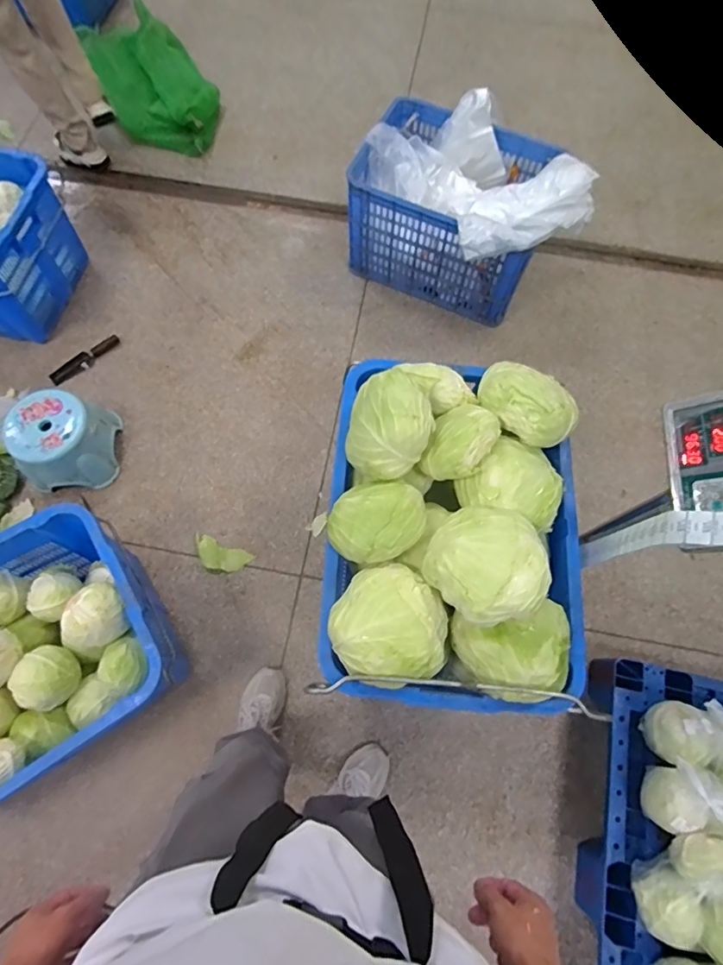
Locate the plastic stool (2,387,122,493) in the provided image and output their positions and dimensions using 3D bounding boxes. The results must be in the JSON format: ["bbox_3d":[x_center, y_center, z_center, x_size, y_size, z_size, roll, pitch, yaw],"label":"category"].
[{"bbox_3d":[-0.865,-0.126,1.454,0.249,0.181,0.255,-2,70,-2],"label":"plastic stool"}]

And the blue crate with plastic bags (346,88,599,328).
[{"bbox_3d":[0.336,-0.869,1.629,0.688,0.416,0.484,31,72,9],"label":"blue crate with plastic bags"}]

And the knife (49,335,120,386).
[{"bbox_3d":[-0.908,-0.405,1.636,0.247,0.019,0.049,-34,75,-13],"label":"knife"}]

